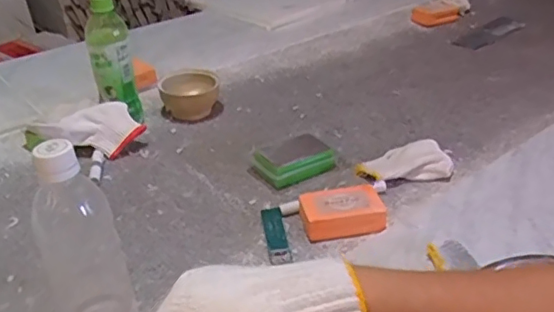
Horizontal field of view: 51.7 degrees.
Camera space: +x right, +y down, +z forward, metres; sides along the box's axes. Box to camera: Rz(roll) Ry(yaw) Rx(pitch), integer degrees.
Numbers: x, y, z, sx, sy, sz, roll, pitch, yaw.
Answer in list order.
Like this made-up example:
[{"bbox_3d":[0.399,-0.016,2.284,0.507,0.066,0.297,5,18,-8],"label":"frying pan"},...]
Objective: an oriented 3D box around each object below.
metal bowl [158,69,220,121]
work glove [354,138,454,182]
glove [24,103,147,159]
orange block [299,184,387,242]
[{"bbox_3d":[-0.142,-0.098,0.933,0.092,0.054,0.099,-1,31,1],"label":"metal bowl"},{"bbox_3d":[0.173,0.013,0.761,0.125,0.029,0.065,-12,33,-16],"label":"work glove"},{"bbox_3d":[-0.265,-0.034,0.815,0.145,0.057,0.057,-18,35,-25],"label":"glove"},{"bbox_3d":[0.077,0.065,0.673,0.093,0.027,0.061,-6,32,-8],"label":"orange block"}]

